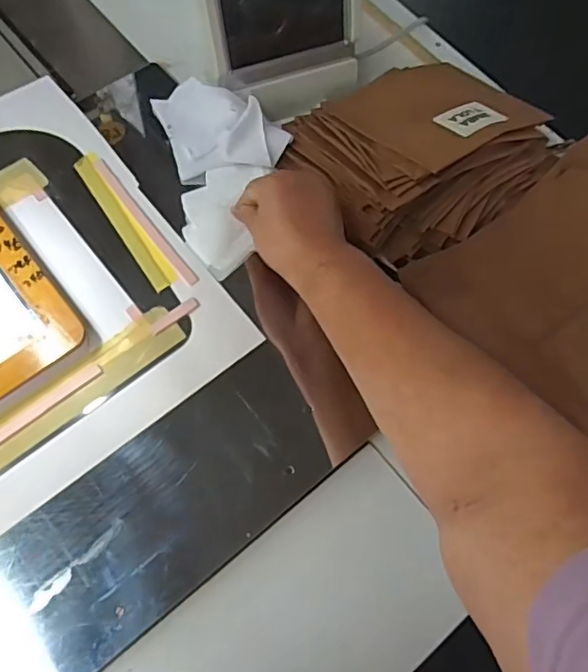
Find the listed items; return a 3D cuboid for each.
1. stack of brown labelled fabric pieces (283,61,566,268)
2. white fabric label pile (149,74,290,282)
[{"bbox_3d":[0.122,-0.186,0.551,0.229,0.075,0.197,-40,74,-18],"label":"stack of brown labelled fabric pieces"},{"bbox_3d":[-0.063,-0.167,0.544,0.108,0.054,0.200,-13,70,-6],"label":"white fabric label pile"}]

